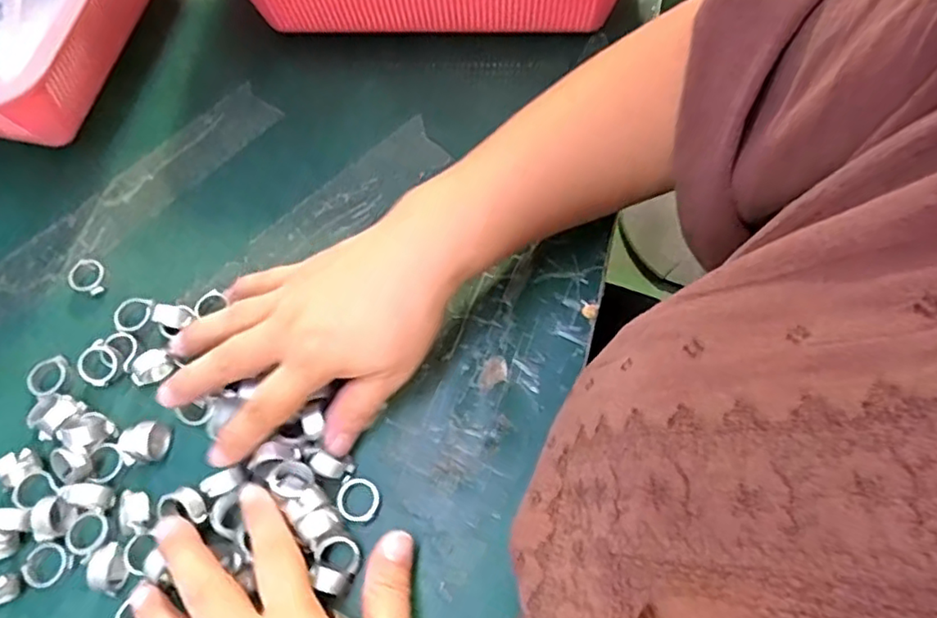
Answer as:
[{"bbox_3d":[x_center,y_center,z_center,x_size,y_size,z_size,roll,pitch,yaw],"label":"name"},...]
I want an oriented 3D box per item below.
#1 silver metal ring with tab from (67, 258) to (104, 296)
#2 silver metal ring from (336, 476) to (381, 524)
[{"bbox_3d":[-0.231,-0.020,0.375,0.026,0.008,0.020,17,67,8],"label":"silver metal ring with tab"},{"bbox_3d":[-0.056,0.098,0.317,0.023,0.007,0.021,0,66,1],"label":"silver metal ring"}]

